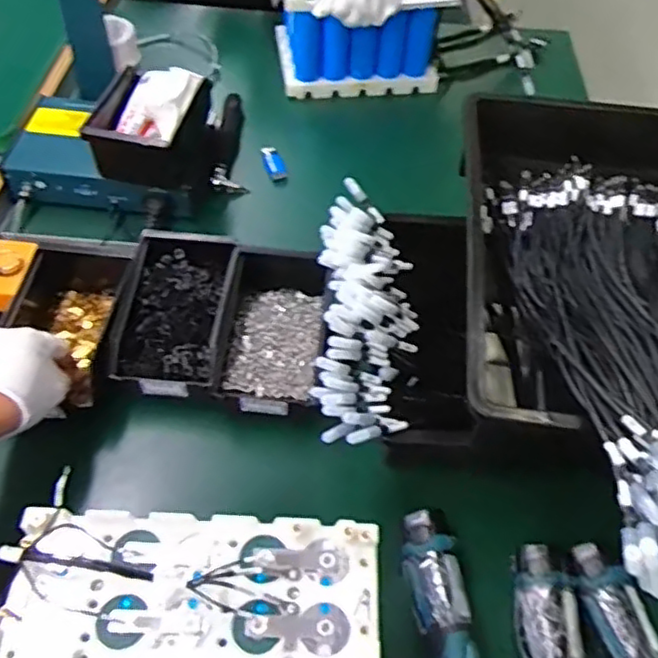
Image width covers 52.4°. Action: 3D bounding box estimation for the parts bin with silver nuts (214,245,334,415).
[{"bbox_3d":[-0.052,-0.011,0.699,0.106,0.058,0.206,5,52,1],"label":"parts bin with silver nuts"}]

